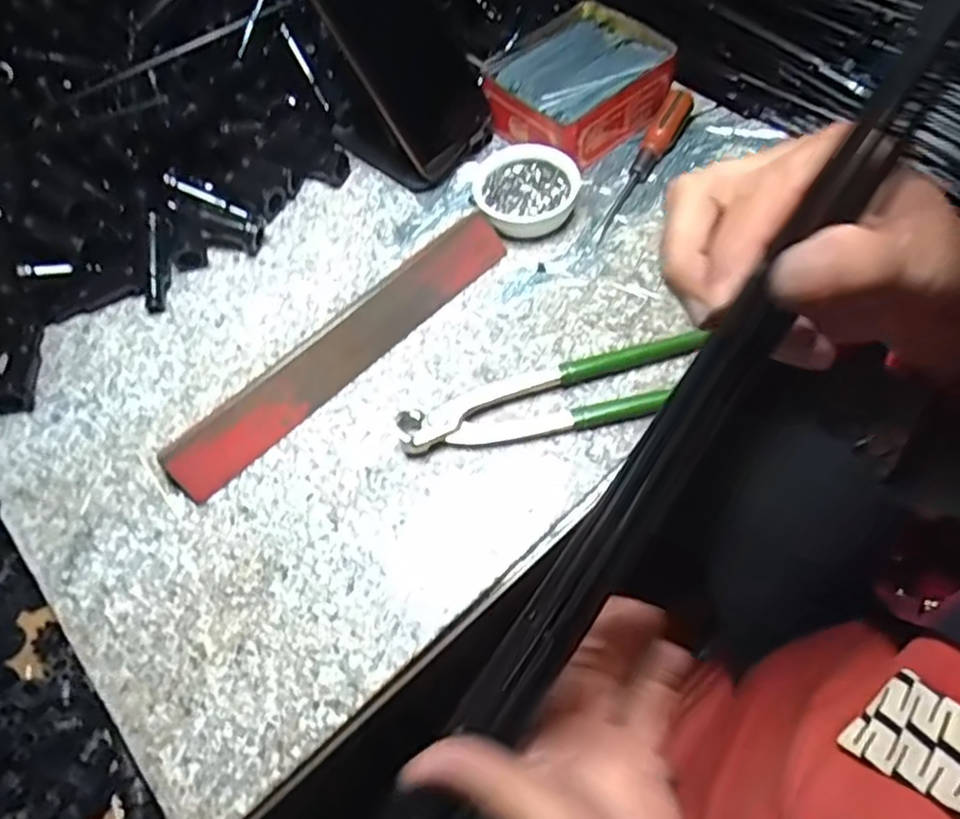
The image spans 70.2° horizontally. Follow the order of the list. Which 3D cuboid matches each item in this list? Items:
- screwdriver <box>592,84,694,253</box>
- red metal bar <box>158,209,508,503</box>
[{"bbox_3d":[0.119,-0.179,0.488,0.022,0.026,0.145,23,66,18],"label":"screwdriver"},{"bbox_3d":[-0.084,-0.044,0.431,0.256,0.027,0.030,-42,65,-16],"label":"red metal bar"}]

